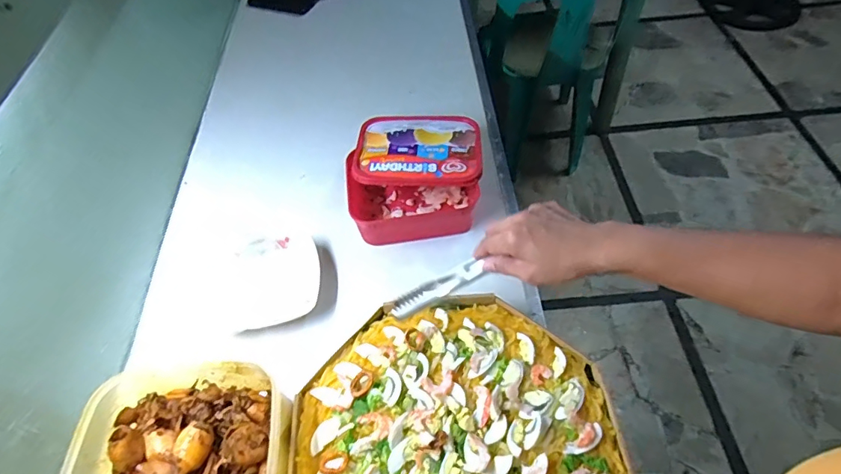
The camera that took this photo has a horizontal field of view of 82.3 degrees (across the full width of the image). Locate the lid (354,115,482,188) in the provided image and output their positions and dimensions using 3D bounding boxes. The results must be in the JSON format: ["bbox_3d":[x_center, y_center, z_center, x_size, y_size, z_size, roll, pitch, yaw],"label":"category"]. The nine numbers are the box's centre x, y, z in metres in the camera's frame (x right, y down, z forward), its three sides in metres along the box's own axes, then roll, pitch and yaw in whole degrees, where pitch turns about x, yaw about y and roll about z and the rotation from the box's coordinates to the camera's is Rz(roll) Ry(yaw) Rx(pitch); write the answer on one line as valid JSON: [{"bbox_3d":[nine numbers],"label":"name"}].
[{"bbox_3d":[-0.003,-0.146,0.769,0.195,0.022,0.170,-1,54,3],"label":"lid"}]

